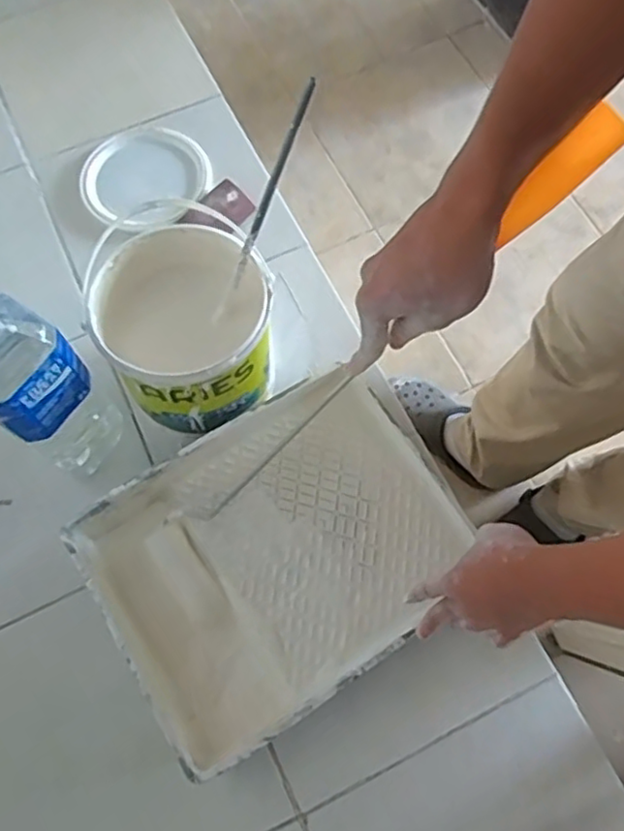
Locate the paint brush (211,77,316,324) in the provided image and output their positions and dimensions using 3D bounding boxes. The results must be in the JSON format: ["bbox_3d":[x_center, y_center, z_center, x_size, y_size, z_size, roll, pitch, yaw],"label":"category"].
[{"bbox_3d":[-0.051,-0.191,0.639,0.012,0.262,0.016,44,41,17],"label":"paint brush"}]

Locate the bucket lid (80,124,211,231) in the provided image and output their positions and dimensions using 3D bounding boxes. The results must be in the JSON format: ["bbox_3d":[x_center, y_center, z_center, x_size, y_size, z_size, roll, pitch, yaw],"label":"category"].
[{"bbox_3d":[-0.235,-0.339,0.934,0.171,0.022,0.171,0,68,1],"label":"bucket lid"}]

